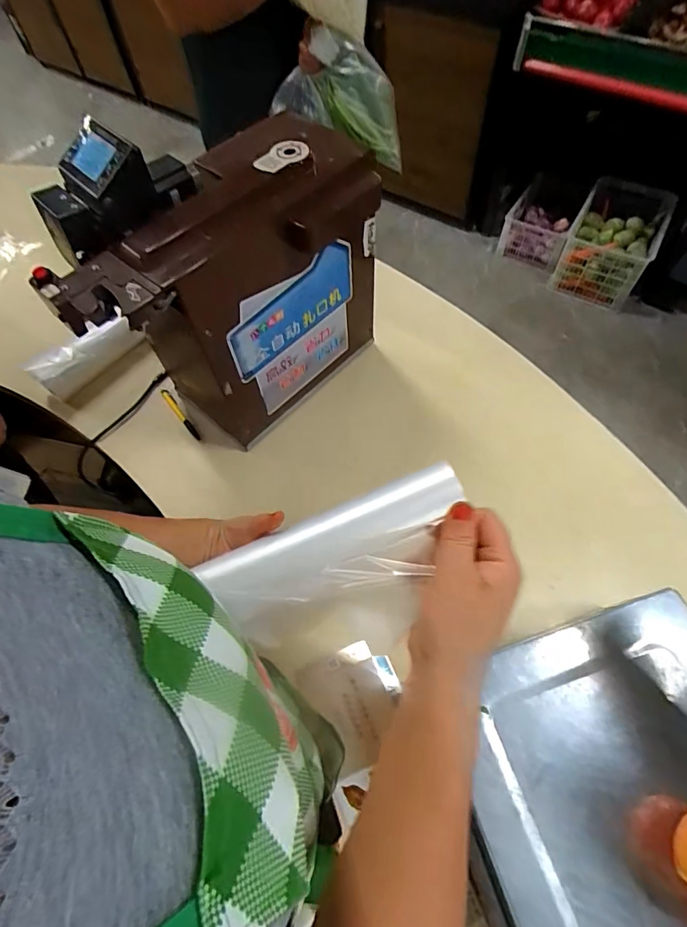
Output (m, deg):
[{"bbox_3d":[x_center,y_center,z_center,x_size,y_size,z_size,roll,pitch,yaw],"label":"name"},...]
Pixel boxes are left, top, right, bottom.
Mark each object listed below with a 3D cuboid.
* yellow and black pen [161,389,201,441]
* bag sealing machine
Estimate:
[{"bbox_3d":[-0.295,-0.088,0.840,0.015,0.016,0.130,-35,65,-16],"label":"yellow and black pen"},{"bbox_3d":[-0.158,-0.245,0.691,0.422,0.373,0.208,-32,64,-15],"label":"bag sealing machine"}]

